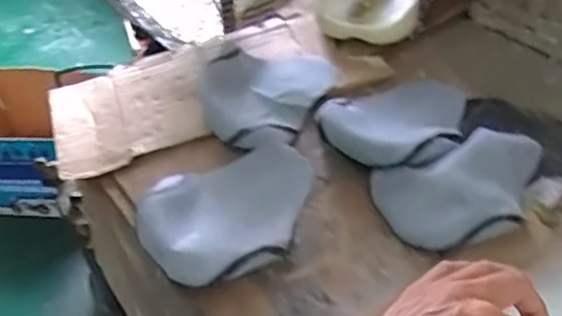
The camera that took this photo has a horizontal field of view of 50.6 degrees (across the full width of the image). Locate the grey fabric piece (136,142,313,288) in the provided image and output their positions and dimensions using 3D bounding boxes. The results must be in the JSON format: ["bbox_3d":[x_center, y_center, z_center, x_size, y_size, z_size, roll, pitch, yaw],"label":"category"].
[{"bbox_3d":[-0.072,0.073,0.885,0.273,0.046,0.202,-24,49,-21],"label":"grey fabric piece"}]

